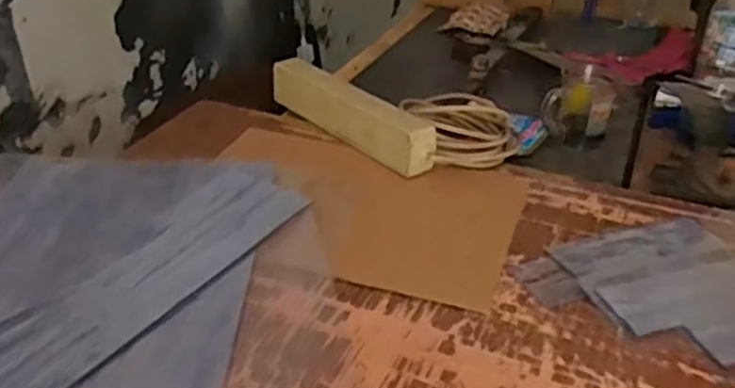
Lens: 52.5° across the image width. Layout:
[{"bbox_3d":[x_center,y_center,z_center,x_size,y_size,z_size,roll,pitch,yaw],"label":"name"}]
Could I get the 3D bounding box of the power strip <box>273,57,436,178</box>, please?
[{"bbox_3d":[-0.026,-0.098,0.884,0.043,0.059,0.271,-25,41,-34],"label":"power strip"}]

